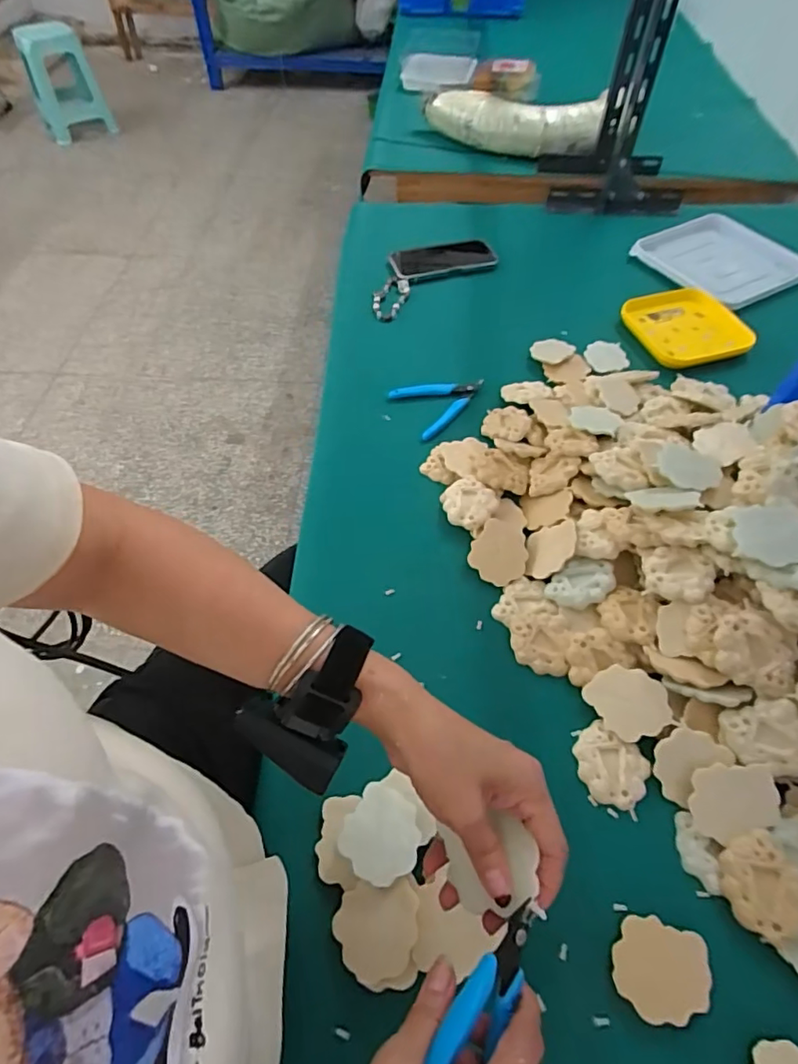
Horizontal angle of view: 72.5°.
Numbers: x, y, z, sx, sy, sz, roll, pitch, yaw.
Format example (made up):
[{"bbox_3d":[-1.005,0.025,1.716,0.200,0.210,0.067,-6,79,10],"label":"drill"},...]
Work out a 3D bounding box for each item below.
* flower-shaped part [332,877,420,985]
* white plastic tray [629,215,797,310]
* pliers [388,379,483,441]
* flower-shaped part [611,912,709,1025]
[{"bbox_3d":[-0.016,0.278,0.380,0.059,0.004,0.055,-11,53,6],"label":"flower-shaped part"},{"bbox_3d":[0.526,-0.447,0.891,0.213,0.019,0.218,-22,58,-15],"label":"white plastic tray"},{"bbox_3d":[0.058,-0.174,0.709,0.116,0.007,0.089,-28,60,-18],"label":"pliers"},{"bbox_3d":[0.181,0.302,0.375,0.062,0.009,0.056,9,56,6],"label":"flower-shaped part"}]

